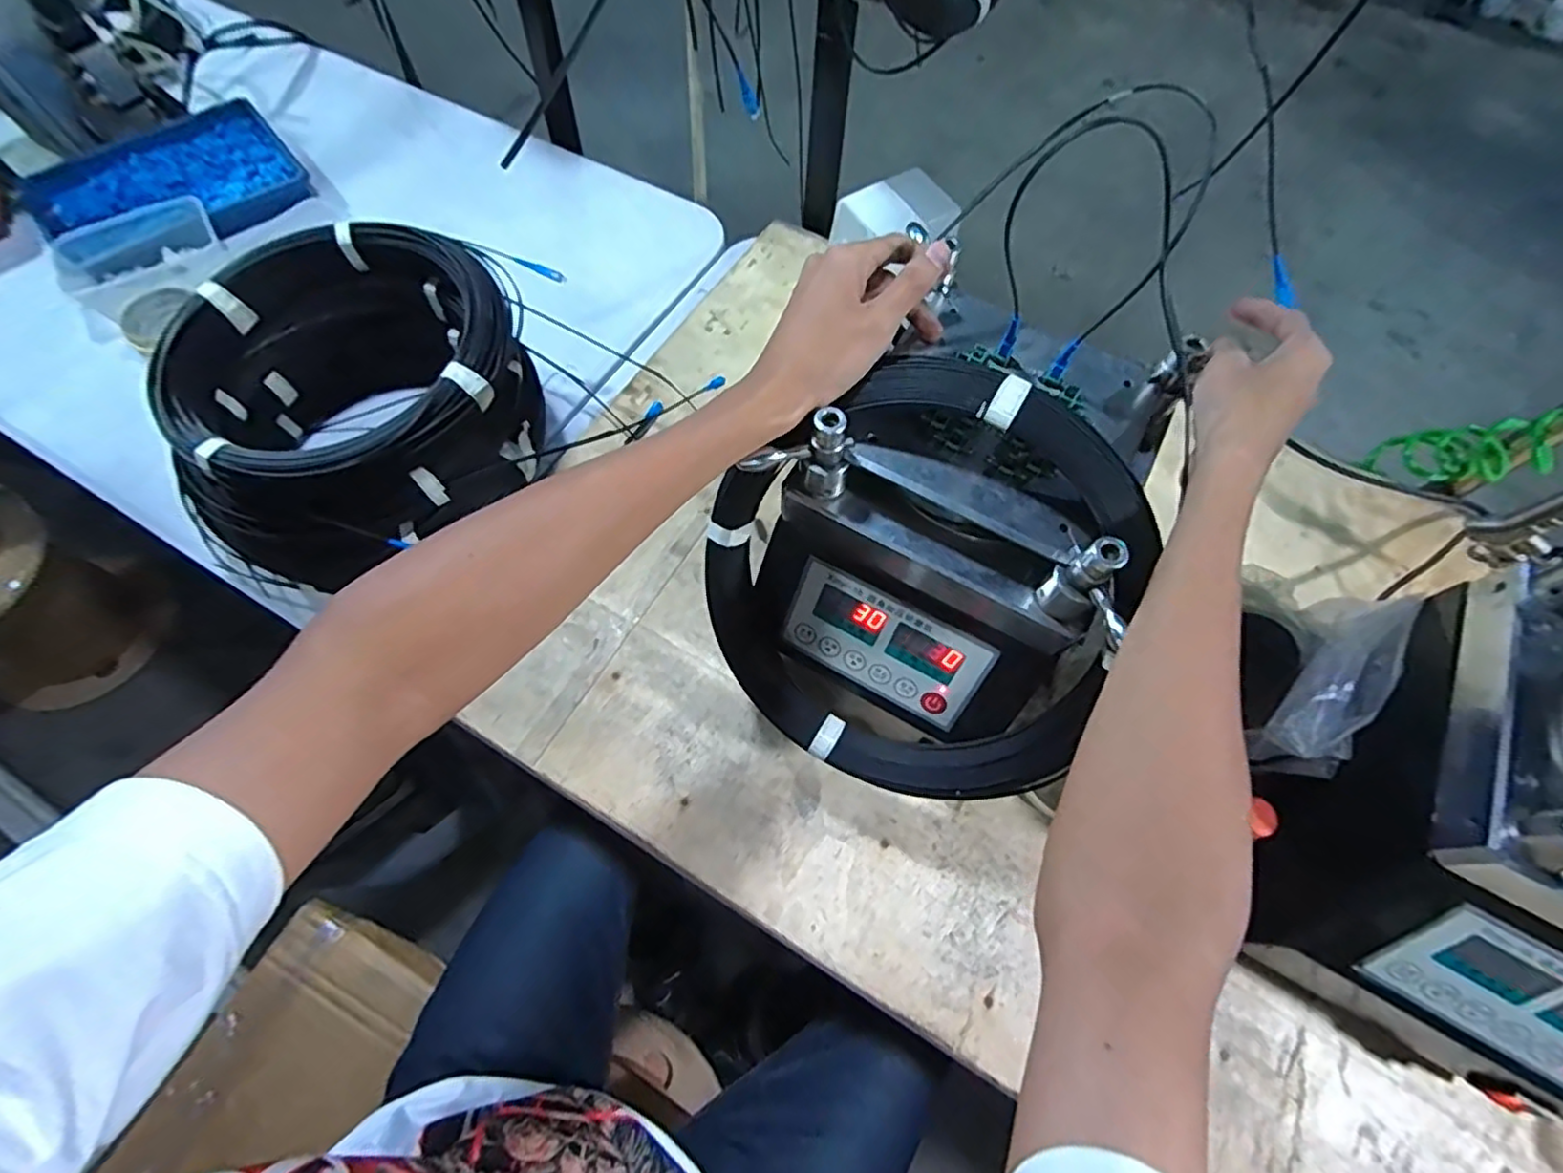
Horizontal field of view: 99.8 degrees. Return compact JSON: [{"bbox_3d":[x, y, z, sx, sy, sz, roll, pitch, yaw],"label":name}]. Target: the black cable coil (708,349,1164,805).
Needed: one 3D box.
[{"bbox_3d":[0.096,0.015,0.462,0.294,0.300,0.064,54,30,-7],"label":"black cable coil"}]

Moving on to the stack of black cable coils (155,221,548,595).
[{"bbox_3d":[-0.405,-0.177,0.662,0.313,0.194,0.293,-15,66,-7],"label":"stack of black cable coils"}]

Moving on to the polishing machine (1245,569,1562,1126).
[{"bbox_3d":[0.510,0.177,0.453,0.215,0.279,0.279,26,68,11],"label":"polishing machine"}]

